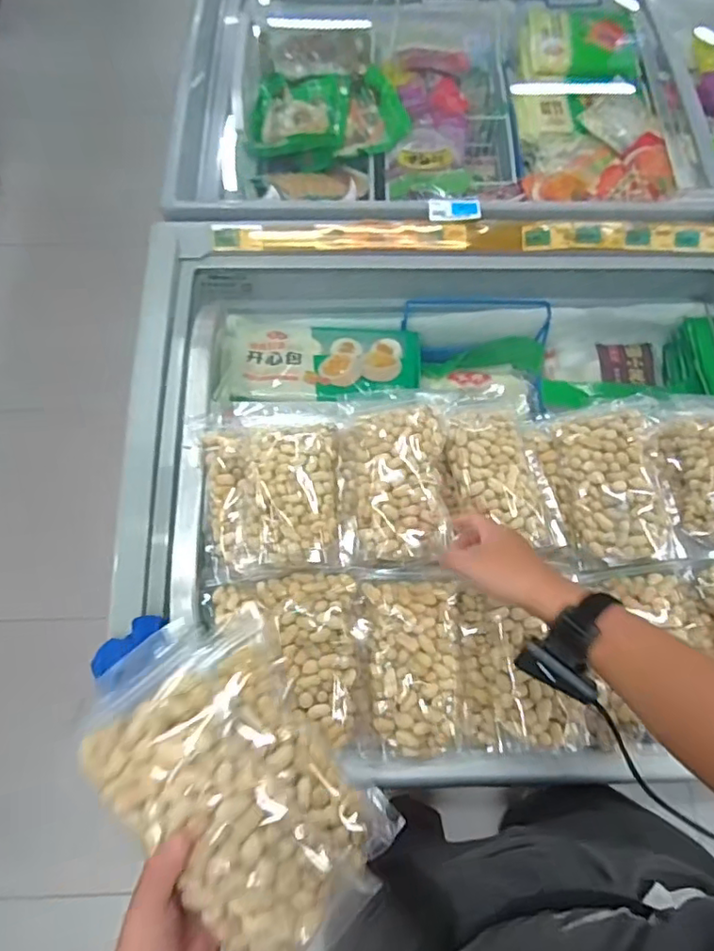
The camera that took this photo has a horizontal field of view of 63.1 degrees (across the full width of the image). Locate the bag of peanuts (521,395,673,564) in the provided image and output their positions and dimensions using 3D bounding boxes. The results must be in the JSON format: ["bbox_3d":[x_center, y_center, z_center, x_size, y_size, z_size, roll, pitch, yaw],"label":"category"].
[{"bbox_3d":[0.312,0.001,0.743,0.161,0.058,0.223,-2,69,-3],"label":"bag of peanuts"}]

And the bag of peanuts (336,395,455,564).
[{"bbox_3d":[0.043,-0.002,0.716,0.130,0.071,0.215,-3,69,-3],"label":"bag of peanuts"}]

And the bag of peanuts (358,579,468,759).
[{"bbox_3d":[0.066,0.215,0.673,0.116,0.043,0.201,-3,69,-3],"label":"bag of peanuts"}]

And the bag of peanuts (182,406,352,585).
[{"bbox_3d":[-0.108,0.005,0.725,0.211,0.068,0.238,-6,70,-4],"label":"bag of peanuts"}]

